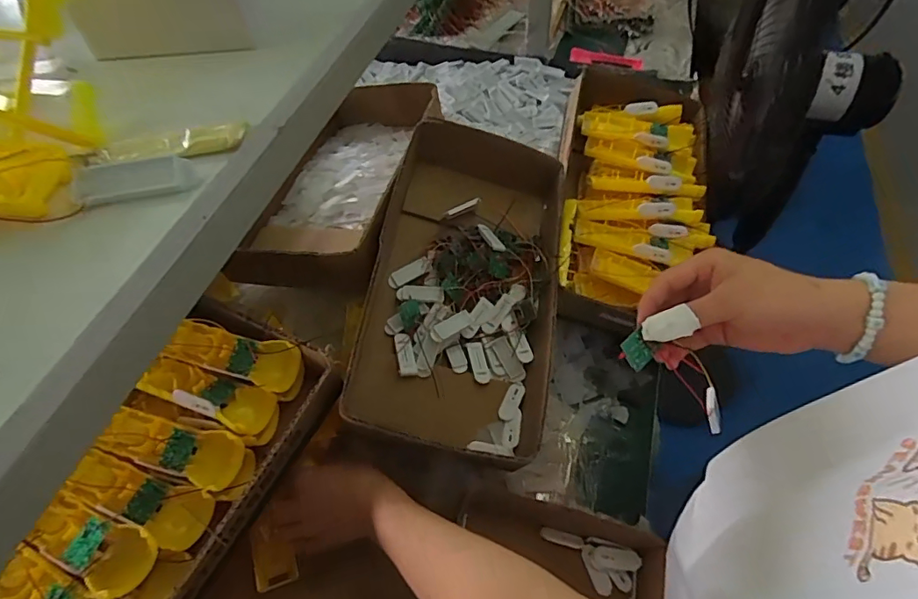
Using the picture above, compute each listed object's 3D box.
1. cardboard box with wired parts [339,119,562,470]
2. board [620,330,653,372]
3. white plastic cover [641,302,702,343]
[{"bbox_3d":[0.005,-0.023,0.643,0.221,0.150,0.409,7,56,7],"label":"cardboard box with wired parts"},{"bbox_3d":[0.136,0.039,0.388,0.020,0.004,0.026,-33,91,-14],"label":"board"},{"bbox_3d":[0.158,0.020,0.388,0.035,0.016,0.018,-23,88,18],"label":"white plastic cover"}]

